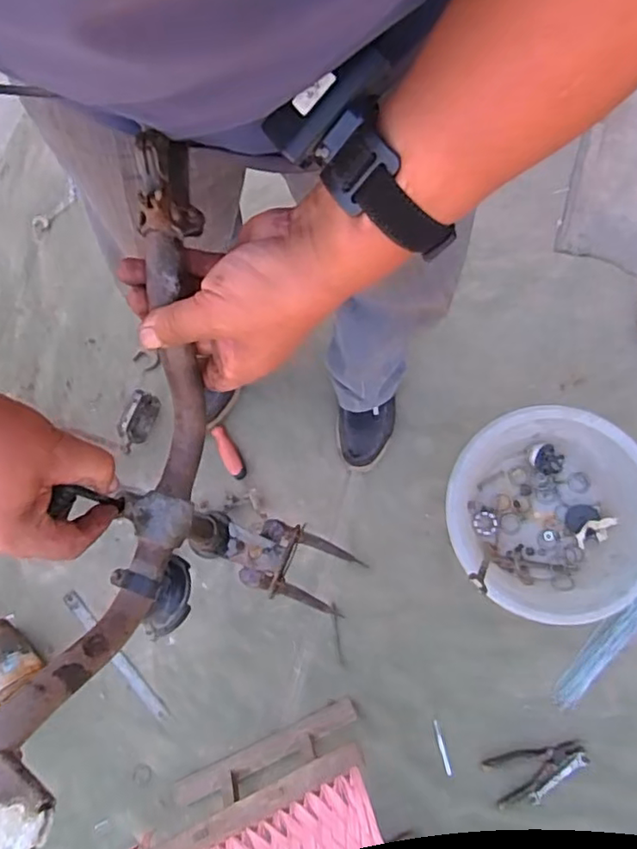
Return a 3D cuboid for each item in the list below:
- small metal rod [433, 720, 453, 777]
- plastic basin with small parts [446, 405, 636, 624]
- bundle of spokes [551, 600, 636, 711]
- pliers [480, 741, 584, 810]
[{"bbox_3d":[0.200,0.524,0.989,0.012,0.007,0.083,-15,77,-2],"label":"small metal rod"},{"bbox_3d":[0.376,0.145,1.027,0.316,0.148,0.313,0,77,1],"label":"plastic basin with small parts"},{"bbox_3d":[0.476,0.348,0.990,0.050,0.028,0.275,41,94,9],"label":"bundle of spokes"},{"bbox_3d":[0.344,0.545,0.966,0.158,0.027,0.066,-16,76,-2],"label":"pliers"}]

